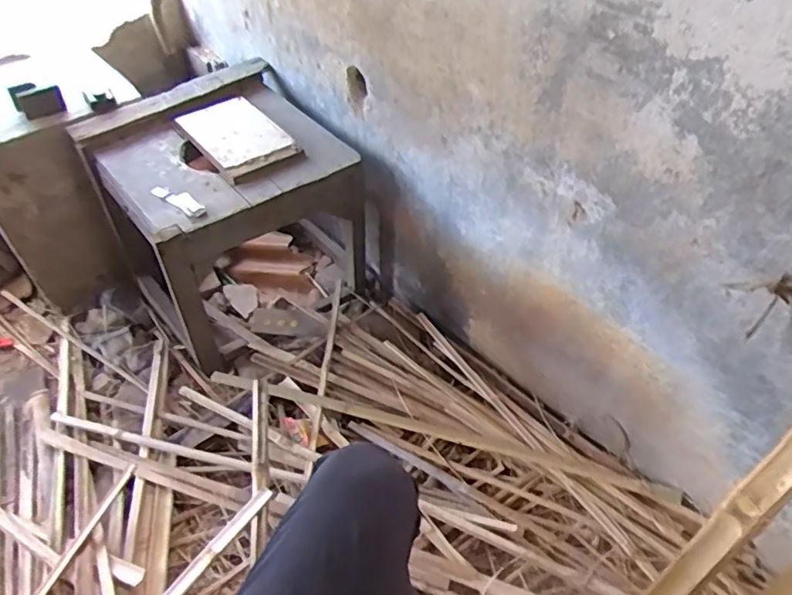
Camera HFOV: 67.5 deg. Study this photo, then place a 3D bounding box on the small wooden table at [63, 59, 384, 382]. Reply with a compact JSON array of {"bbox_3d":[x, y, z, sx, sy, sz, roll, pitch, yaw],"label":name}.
[{"bbox_3d":[-0.323,-0.184,1.280,0.475,0.436,0.407,-30,52,-23],"label":"small wooden table"}]

